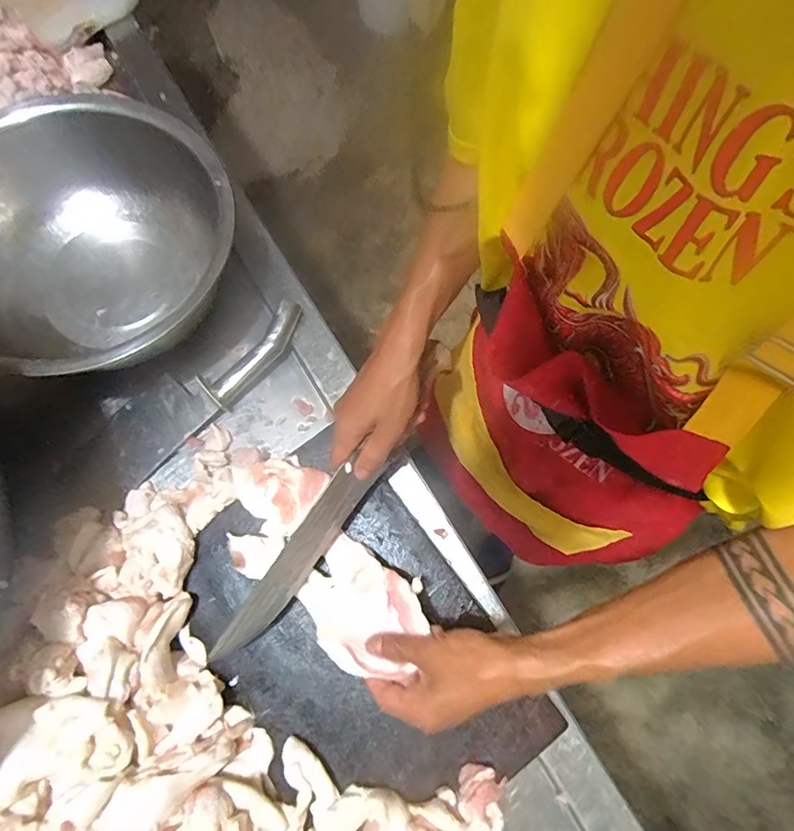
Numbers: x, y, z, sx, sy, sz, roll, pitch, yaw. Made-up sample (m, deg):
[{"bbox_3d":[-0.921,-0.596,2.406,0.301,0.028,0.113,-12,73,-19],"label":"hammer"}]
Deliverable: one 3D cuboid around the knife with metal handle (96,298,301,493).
[{"bbox_3d":[-0.230,-0.040,0.580,0.283,0.035,0.086,-43,78,-12],"label":"knife with metal handle"}]

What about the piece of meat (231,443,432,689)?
[{"bbox_3d":[-0.086,0.136,0.478,0.115,0.036,0.264,-42,67,-12],"label":"piece of meat"}]

